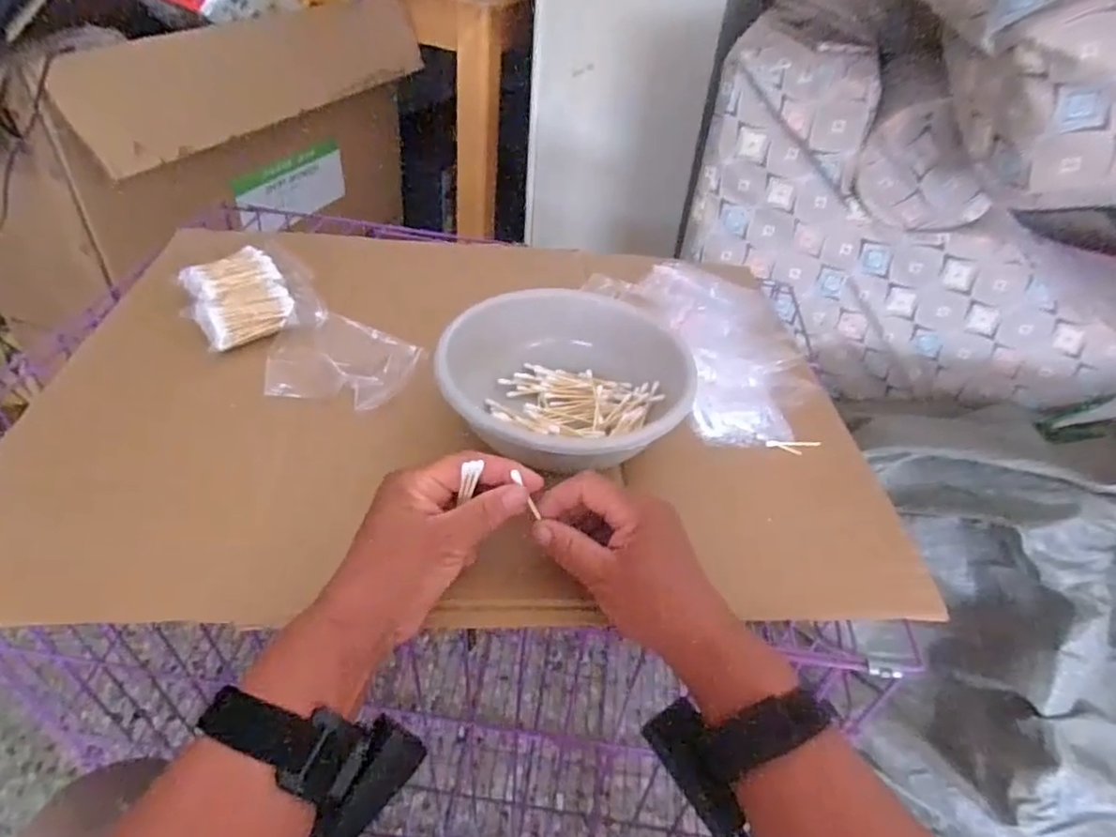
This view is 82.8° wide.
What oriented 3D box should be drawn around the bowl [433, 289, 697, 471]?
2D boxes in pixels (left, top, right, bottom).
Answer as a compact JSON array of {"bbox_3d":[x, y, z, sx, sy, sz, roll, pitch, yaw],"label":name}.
[{"bbox_3d":[0.003,-0.025,0.487,0.177,0.059,0.163,4,42,-3],"label":"bowl"}]

